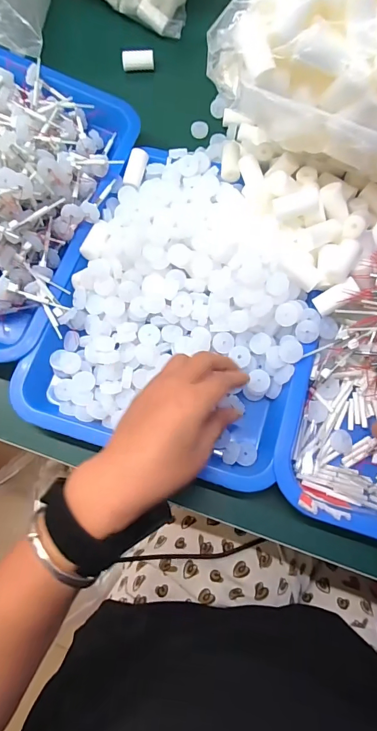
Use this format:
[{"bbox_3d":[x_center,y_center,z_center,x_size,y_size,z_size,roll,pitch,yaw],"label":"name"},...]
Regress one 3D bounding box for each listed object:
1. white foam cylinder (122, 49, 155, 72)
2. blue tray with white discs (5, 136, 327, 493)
[{"bbox_3d":[-0.066,-0.402,0.513,0.041,0.020,0.015,-4,73,0],"label":"white foam cylinder"},{"bbox_3d":[0.004,-0.061,0.380,0.245,0.051,0.310,20,75,7],"label":"blue tray with white discs"}]

